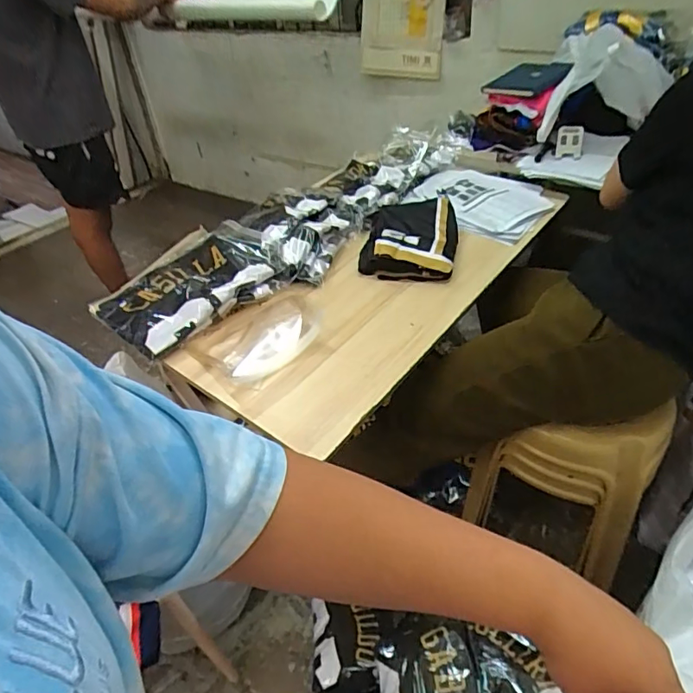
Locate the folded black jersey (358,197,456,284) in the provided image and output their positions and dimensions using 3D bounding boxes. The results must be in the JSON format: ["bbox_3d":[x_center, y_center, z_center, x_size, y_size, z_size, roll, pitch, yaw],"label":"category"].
[{"bbox_3d":[0.144,-0.257,1.152,0.200,0.077,0.276,3,40,12],"label":"folded black jersey"}]

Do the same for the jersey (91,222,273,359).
[{"bbox_3d":[-0.299,-0.130,1.012,0.197,0.044,0.353,31,59,23],"label":"jersey"}]

